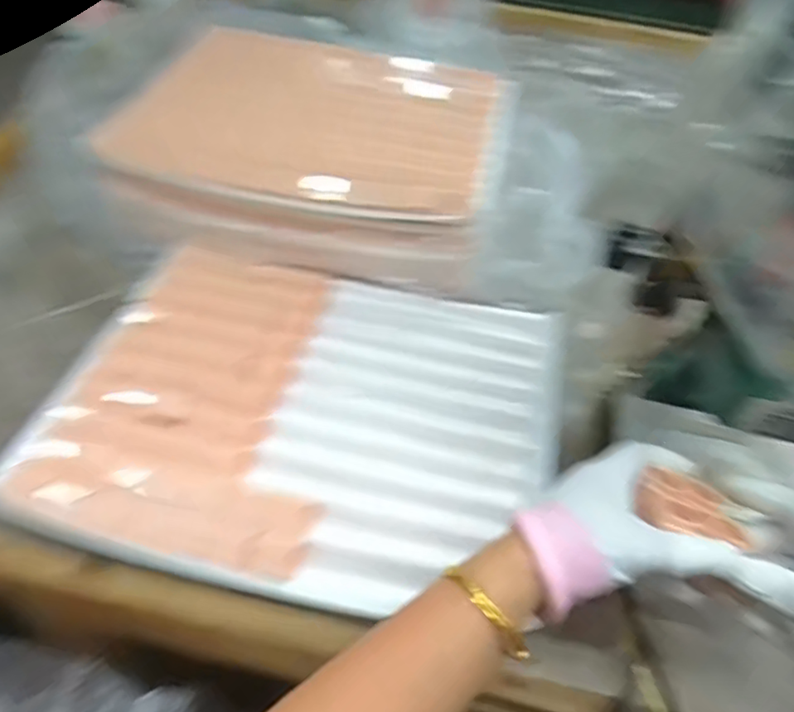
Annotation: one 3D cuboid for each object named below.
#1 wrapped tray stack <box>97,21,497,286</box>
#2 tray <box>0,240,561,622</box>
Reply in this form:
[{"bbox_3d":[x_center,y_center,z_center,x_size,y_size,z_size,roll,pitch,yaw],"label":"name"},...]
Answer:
[{"bbox_3d":[-0.092,-0.222,0.666,0.399,0.103,0.262,11,48,4],"label":"wrapped tray stack"},{"bbox_3d":[-0.066,0.035,0.513,0.379,0.029,0.312,13,48,5],"label":"tray"}]

